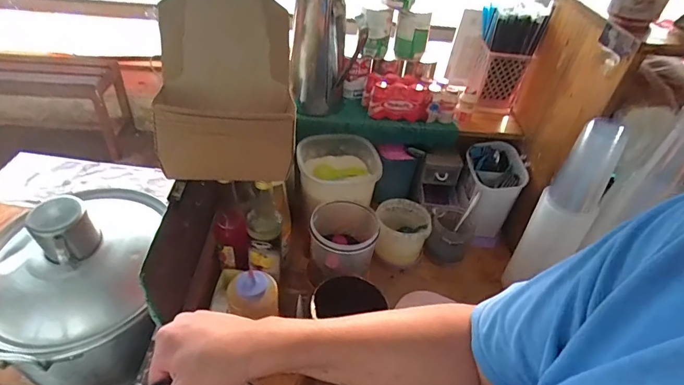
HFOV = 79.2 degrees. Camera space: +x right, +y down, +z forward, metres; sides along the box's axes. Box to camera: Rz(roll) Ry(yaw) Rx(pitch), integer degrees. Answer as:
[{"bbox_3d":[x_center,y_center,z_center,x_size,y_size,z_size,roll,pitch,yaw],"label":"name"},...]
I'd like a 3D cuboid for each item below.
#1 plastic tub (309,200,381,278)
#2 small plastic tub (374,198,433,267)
[{"bbox_3d":[0.001,0.085,0.767,0.117,0.099,0.121,4,42,-3],"label":"plastic tub"},{"bbox_3d":[0.126,0.079,0.867,0.103,0.092,0.118,9,42,2],"label":"small plastic tub"}]

